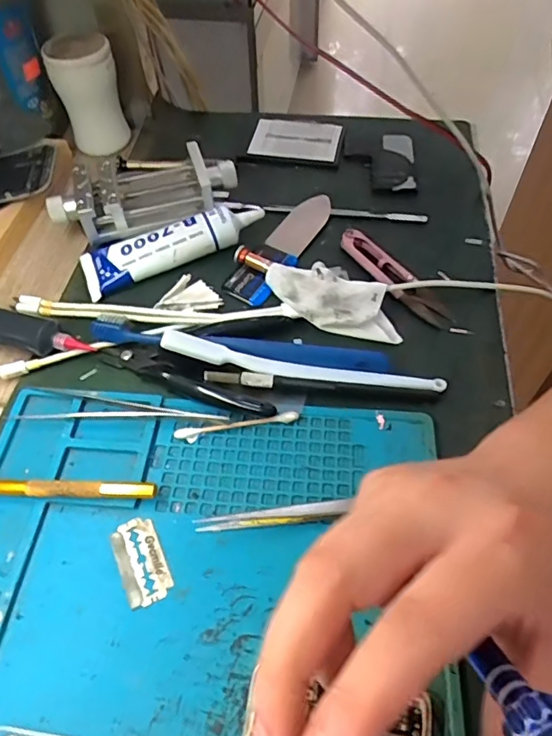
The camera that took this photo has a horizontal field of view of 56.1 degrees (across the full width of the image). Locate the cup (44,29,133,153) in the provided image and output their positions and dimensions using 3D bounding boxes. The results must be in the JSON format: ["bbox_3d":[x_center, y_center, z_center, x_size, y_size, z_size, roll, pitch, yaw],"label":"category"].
[{"bbox_3d":[-0.163,-0.238,0.455,0.052,0.086,0.045,-19,56,-10],"label":"cup"}]

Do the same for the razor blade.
[{"bbox_3d":[-0.067,0.095,0.258,0.022,0.004,0.042,-22,56,-12],"label":"razor blade"}]

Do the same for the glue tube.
[{"bbox_3d":[-0.077,-0.095,0.377,0.131,0.025,0.042,-22,56,-12],"label":"glue tube"}]

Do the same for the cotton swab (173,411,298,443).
[{"bbox_3d":[-0.023,0.034,0.299,0.071,0.004,0.008,-10,55,-4],"label":"cotton swab"}]

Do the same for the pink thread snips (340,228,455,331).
[{"bbox_3d":[0.082,-0.064,0.360,0.022,0.009,0.103,-26,57,-15],"label":"pink thread snips"}]

